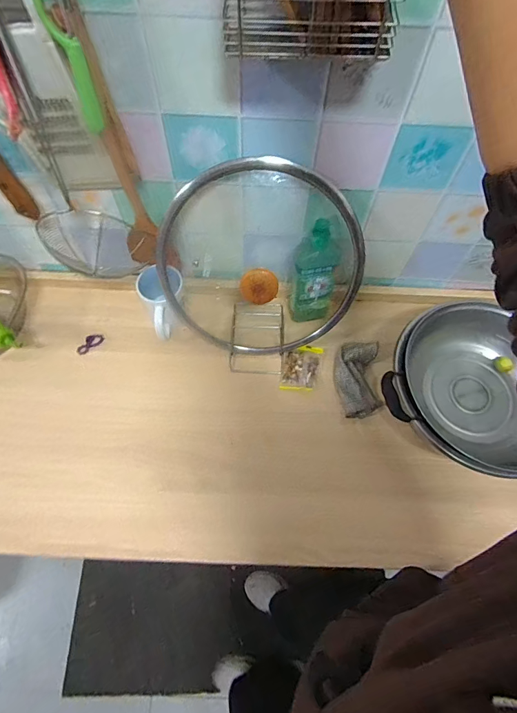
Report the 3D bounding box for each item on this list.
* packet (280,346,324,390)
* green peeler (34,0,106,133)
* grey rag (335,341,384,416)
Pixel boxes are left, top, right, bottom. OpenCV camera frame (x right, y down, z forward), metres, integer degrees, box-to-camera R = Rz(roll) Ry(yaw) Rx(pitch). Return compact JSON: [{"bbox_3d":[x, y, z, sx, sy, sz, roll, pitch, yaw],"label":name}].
[{"bbox_3d":[0.079,0.020,0.709,0.068,0.015,0.085,6,64,1],"label":"packet"},{"bbox_3d":[-0.188,-0.309,0.389,0.034,0.151,0.029,-19,66,-11],"label":"green peeler"},{"bbox_3d":[0.178,0.038,0.692,0.080,0.039,0.140,-2,64,-3],"label":"grey rag"}]

